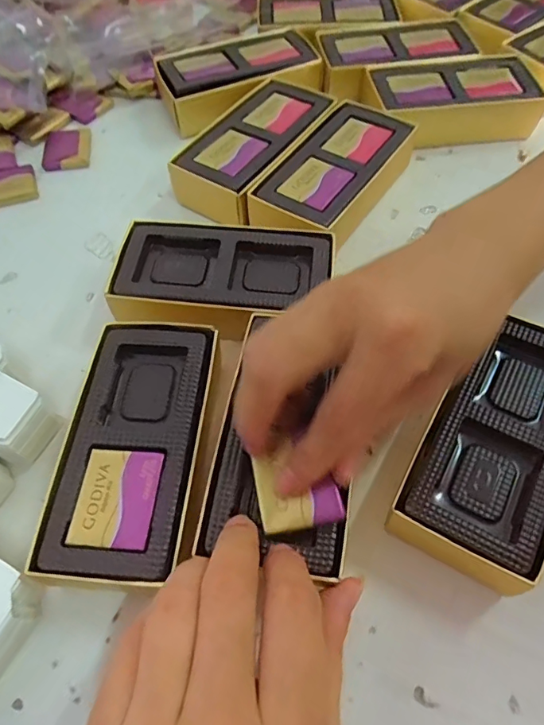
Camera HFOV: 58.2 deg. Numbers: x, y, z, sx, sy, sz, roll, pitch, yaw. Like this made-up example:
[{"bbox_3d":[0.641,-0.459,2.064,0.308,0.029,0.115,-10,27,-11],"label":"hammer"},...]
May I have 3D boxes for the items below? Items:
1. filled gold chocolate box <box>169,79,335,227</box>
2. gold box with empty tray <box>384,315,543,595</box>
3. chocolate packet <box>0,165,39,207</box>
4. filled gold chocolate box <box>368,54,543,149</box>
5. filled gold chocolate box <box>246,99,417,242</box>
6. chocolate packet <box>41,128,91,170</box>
[{"bbox_3d":[-0.013,-0.139,0.328,0.062,0.034,0.122,26,63,15],"label":"filled gold chocolate box"},{"bbox_3d":[0.099,0.039,0.216,0.059,0.034,0.119,28,63,16],"label":"gold box with empty tray"},{"bbox_3d":[-0.182,-0.120,0.333,0.039,0.004,0.035,-19,61,-11],"label":"chocolate packet"},{"bbox_3d":[0.128,-0.186,0.349,0.109,0.031,0.059,-7,59,-4],"label":"filled gold chocolate box"},{"bbox_3d":[0.040,-0.115,0.310,0.060,0.032,0.124,29,63,17],"label":"filled gold chocolate box"},{"bbox_3d":[-0.149,-0.155,0.354,0.032,0.005,0.043,-7,59,-4],"label":"chocolate packet"}]

